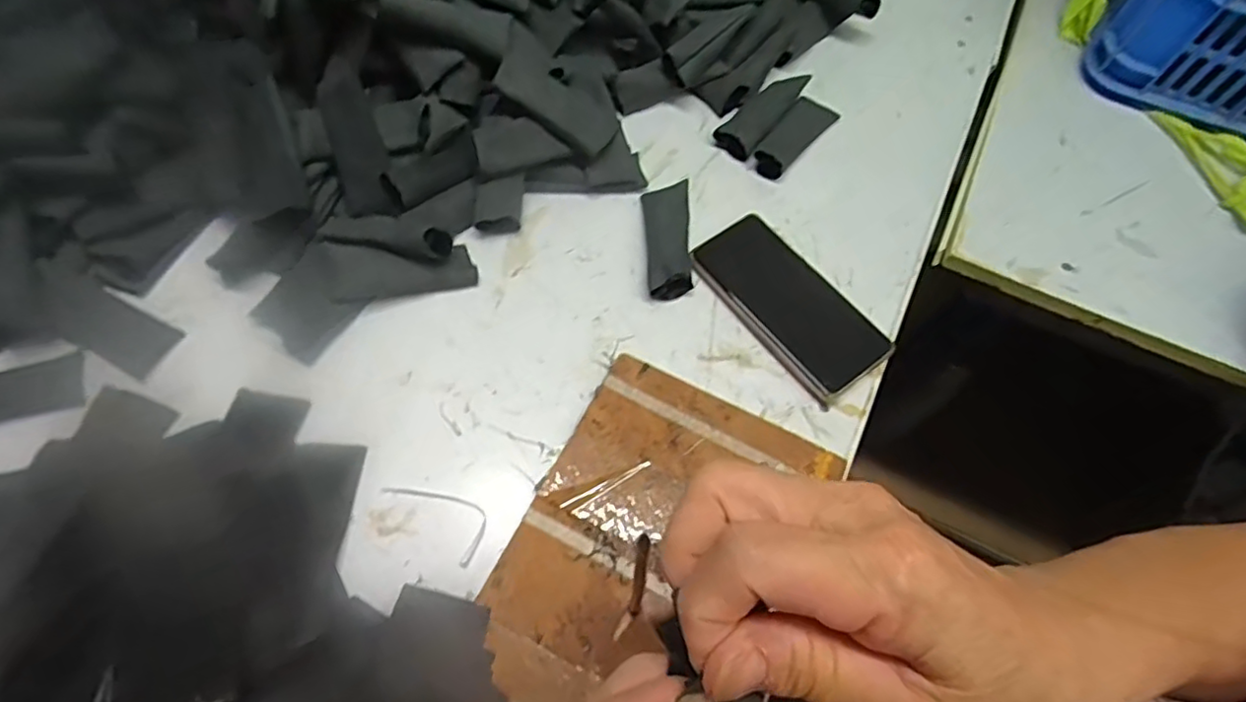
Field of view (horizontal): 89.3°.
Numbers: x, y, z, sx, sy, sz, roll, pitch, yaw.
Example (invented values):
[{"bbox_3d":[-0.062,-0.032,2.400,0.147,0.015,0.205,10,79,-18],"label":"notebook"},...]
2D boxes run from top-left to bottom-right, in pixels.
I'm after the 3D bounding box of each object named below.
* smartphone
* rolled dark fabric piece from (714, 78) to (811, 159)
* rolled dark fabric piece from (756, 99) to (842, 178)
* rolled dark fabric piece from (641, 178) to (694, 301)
[{"bbox_3d":[0.130,-0.042,0.495,0.080,0.014,0.161,-33,69,-17],"label":"smartphone"},{"bbox_3d":[0.129,-0.218,0.577,0.040,0.021,0.103,37,67,15],"label":"rolled dark fabric piece"},{"bbox_3d":[0.155,-0.197,0.566,0.033,0.020,0.102,36,67,15],"label":"rolled dark fabric piece"},{"bbox_3d":[0.037,-0.093,0.515,0.036,0.022,0.108,-1,63,-3],"label":"rolled dark fabric piece"}]

